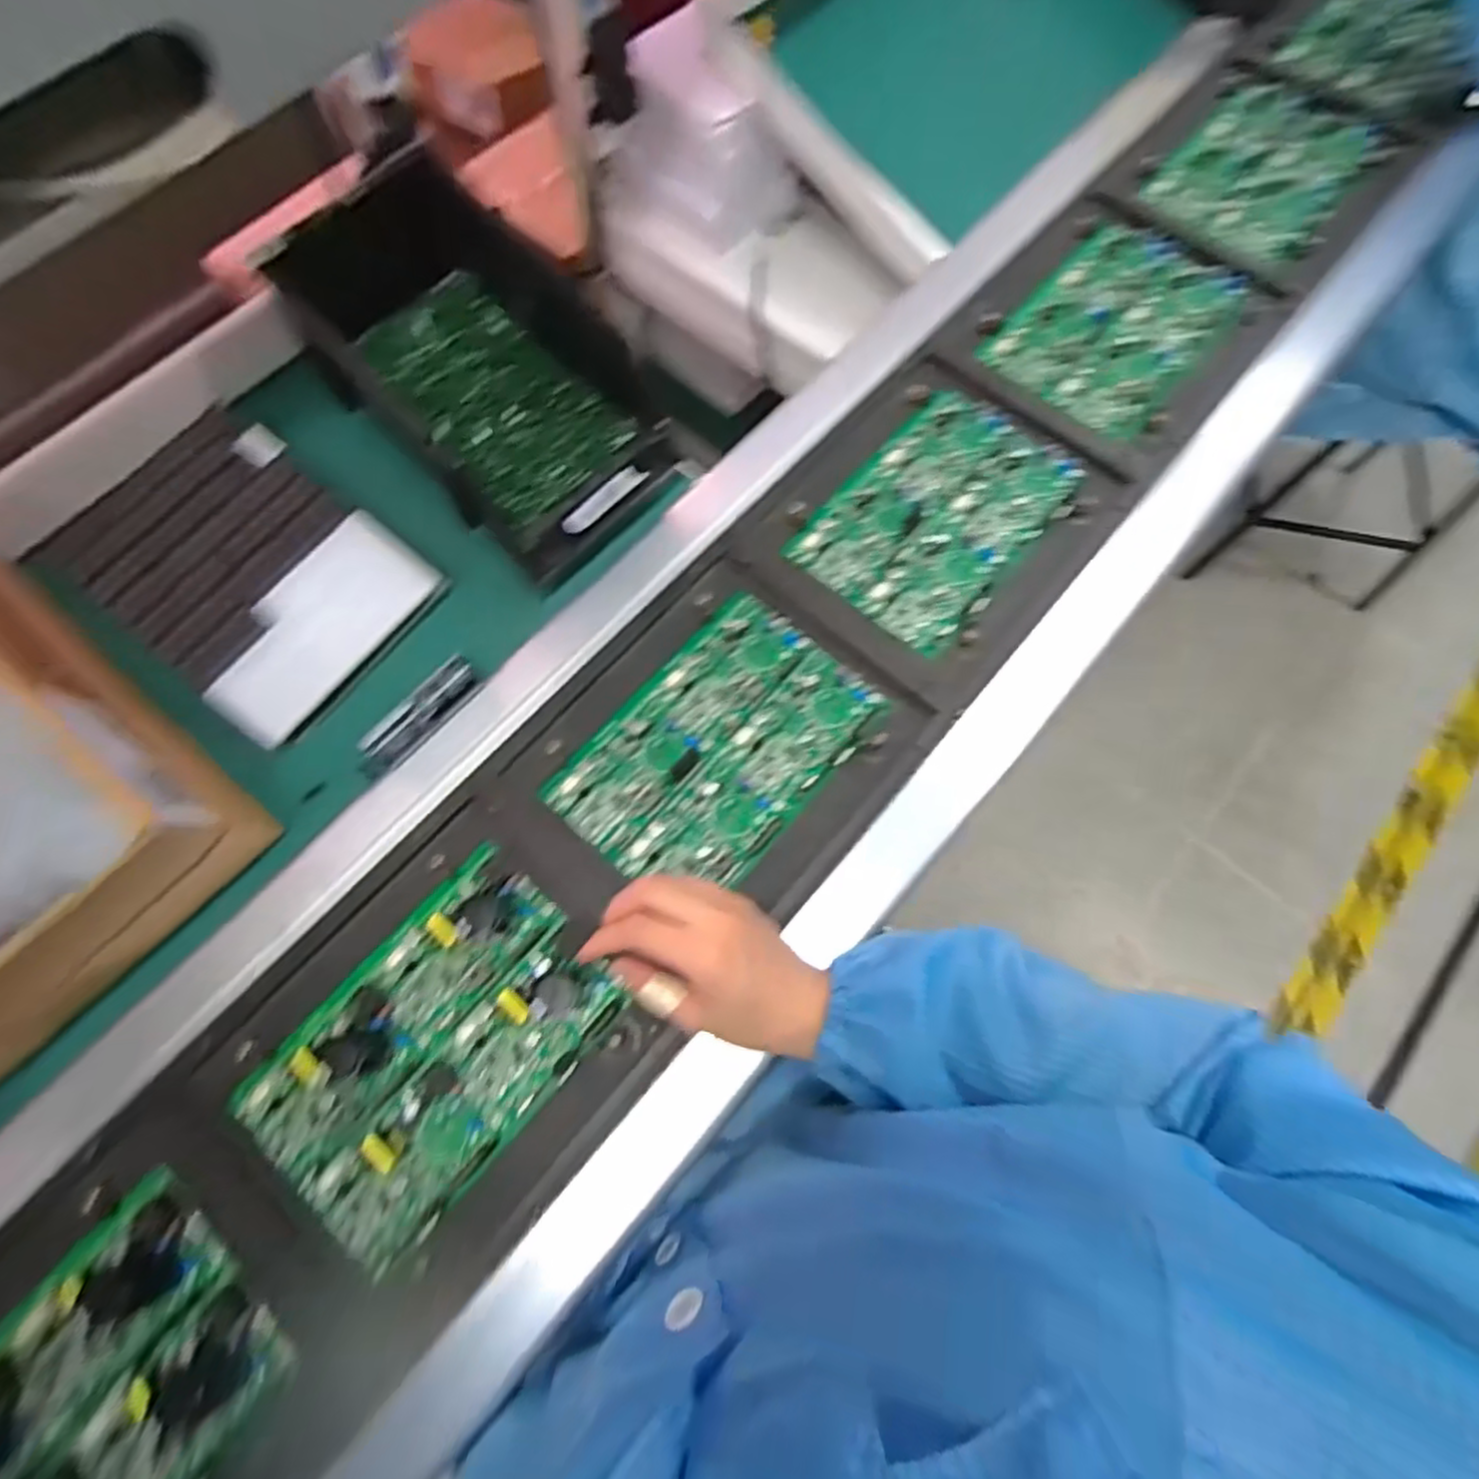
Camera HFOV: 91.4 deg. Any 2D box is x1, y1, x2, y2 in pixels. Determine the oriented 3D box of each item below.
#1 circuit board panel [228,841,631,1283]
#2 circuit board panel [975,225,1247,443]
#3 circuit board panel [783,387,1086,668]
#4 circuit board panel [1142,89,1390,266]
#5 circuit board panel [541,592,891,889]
[{"bbox_3d":[-0.194,0.190,0.445,0.147,0.045,0.216,40,76,12],"label":"circuit board panel"},{"bbox_3d":[0.339,-0.372,0.643,0.157,0.018,0.213,38,76,12],"label":"circuit board panel"},{"bbox_3d":[0.161,-0.185,0.581,0.150,0.011,0.212,39,76,12],"label":"circuit board panel"},{"bbox_3d":[0.514,-0.561,0.704,0.158,0.019,0.200,38,76,12],"label":"circuit board panel"},{"bbox_3d":[-0.015,0.007,0.522,0.148,0.014,0.213,39,76,12],"label":"circuit board panel"}]

